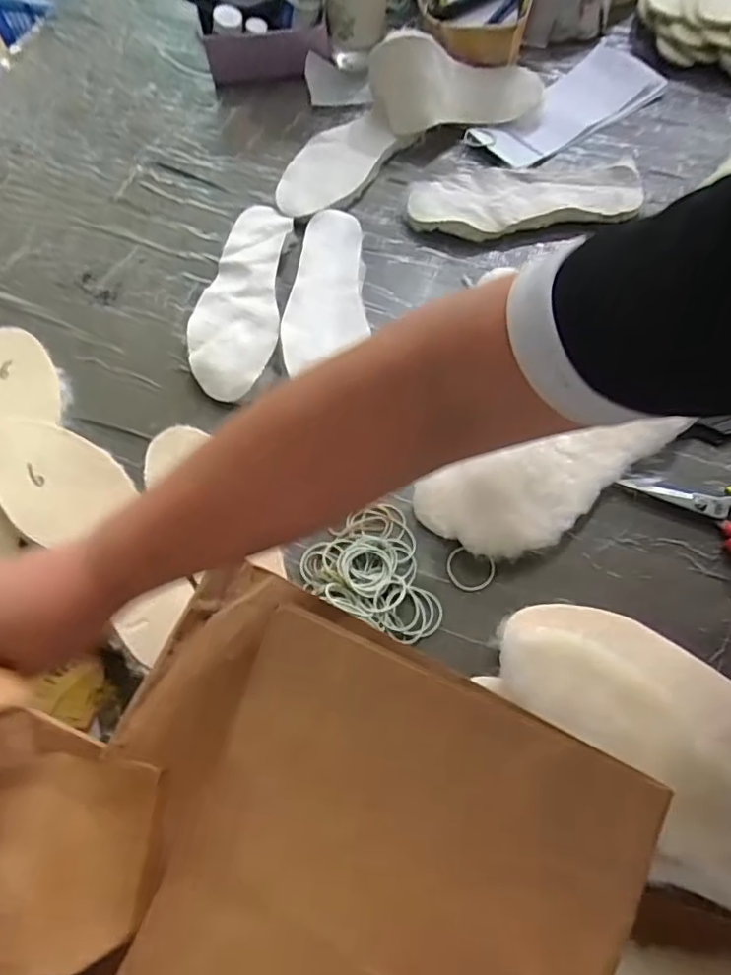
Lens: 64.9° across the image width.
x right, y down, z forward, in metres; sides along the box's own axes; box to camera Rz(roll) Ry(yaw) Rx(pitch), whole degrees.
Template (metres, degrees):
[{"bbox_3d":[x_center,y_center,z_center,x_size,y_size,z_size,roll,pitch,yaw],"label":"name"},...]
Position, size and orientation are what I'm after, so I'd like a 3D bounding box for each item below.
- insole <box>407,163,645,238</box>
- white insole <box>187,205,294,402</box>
[{"bbox_3d":[0.186,-0.345,0.683,0.264,0.027,0.088,-4,66,0],"label":"insole"},{"bbox_3d":[-0.134,-0.216,0.633,0.090,0.018,0.266,5,67,4],"label":"white insole"}]

